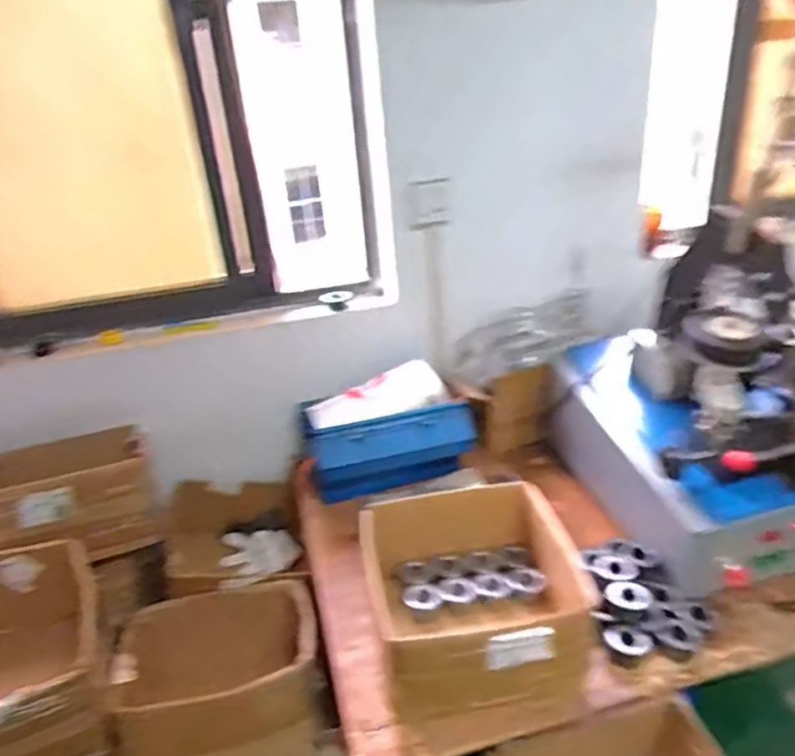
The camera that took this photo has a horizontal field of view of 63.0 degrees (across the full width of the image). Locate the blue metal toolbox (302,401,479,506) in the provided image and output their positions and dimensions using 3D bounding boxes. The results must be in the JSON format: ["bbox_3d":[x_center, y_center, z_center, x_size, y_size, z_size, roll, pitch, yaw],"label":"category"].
[{"bbox_3d":[-0.026,0.145,1.520,0.375,0.188,0.209,-11,29,-11],"label":"blue metal toolbox"}]

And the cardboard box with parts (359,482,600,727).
[{"bbox_3d":[0.143,0.366,1.092,0.347,0.167,0.350,-9,29,-9],"label":"cardboard box with parts"}]

